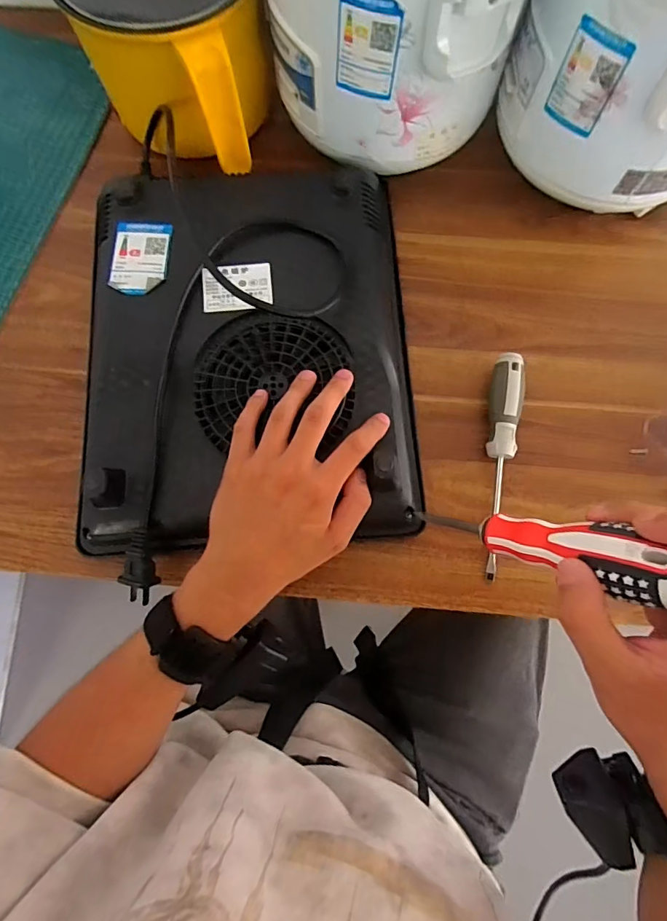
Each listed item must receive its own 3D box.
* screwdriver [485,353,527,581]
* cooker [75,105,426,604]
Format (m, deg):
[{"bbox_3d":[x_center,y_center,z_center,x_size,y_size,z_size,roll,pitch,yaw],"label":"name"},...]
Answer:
[{"bbox_3d":[0.139,0.002,0.379,0.024,0.030,0.184,7,78,1],"label":"screwdriver"},{"bbox_3d":[-0.068,-0.099,0.378,0.268,0.048,0.369,0,77,0],"label":"cooker"}]

